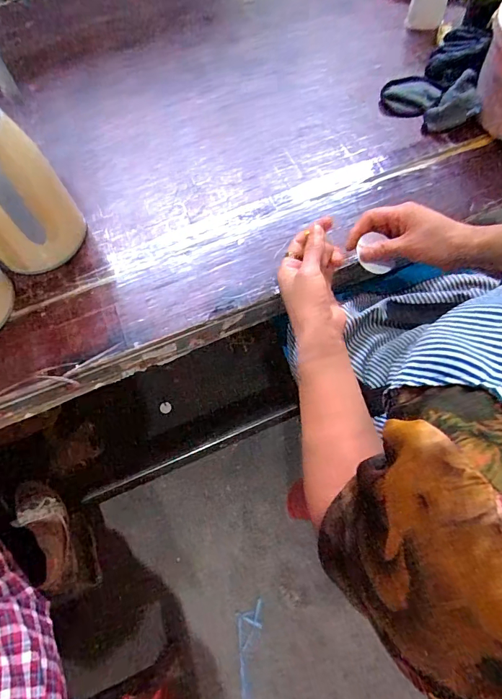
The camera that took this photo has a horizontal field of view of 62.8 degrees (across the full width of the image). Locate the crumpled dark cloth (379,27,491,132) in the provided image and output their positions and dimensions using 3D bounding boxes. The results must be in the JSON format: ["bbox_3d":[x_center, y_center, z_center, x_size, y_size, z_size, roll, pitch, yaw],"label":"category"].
[{"bbox_3d":[0.311,-0.463,0.692,0.152,0.055,0.226,17,67,12],"label":"crumpled dark cloth"}]

